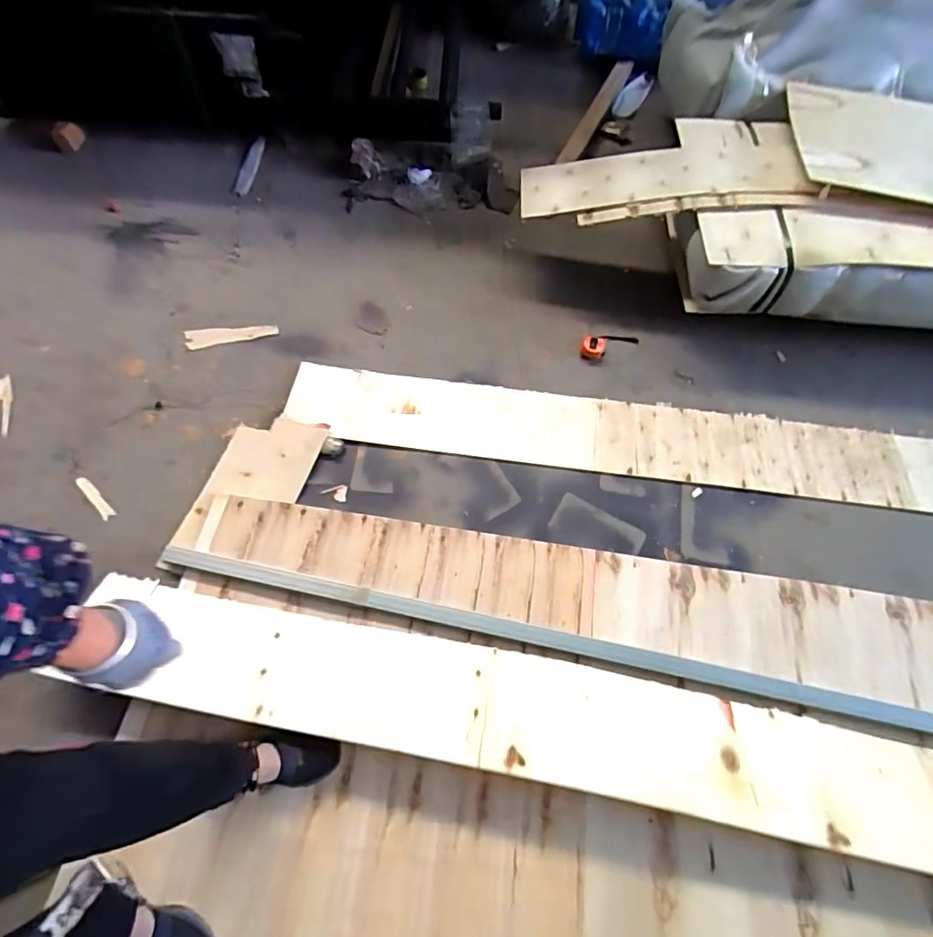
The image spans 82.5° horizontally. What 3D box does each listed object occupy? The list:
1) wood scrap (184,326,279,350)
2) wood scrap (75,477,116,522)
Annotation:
[{"bbox_3d":[-0.665,-0.376,1.499,0.250,0.011,0.065,-4,62,-4],"label":"wood scrap"},{"bbox_3d":[-0.888,0.068,1.268,0.029,0.014,0.137,-41,70,-21],"label":"wood scrap"}]

